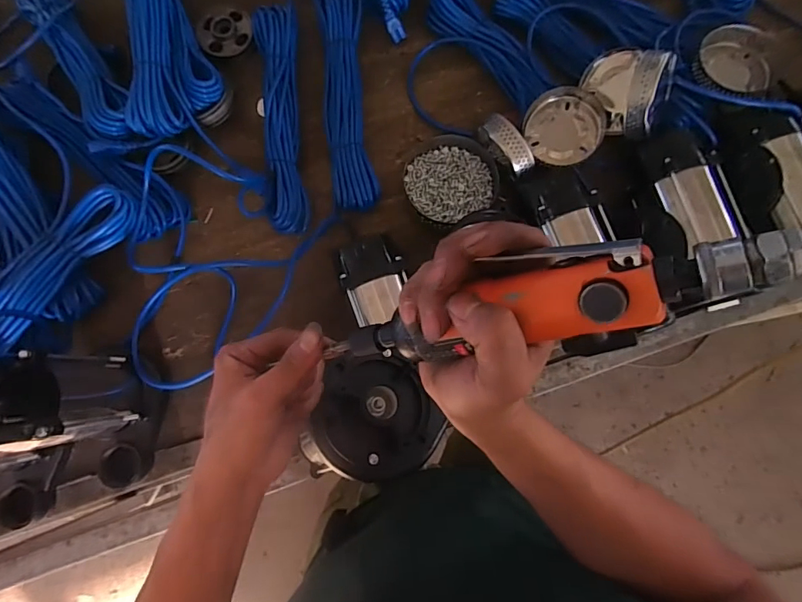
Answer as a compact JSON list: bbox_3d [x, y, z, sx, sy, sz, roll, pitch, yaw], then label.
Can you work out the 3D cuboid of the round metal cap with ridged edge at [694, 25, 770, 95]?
[{"bbox_3d":[0.445,-0.324,0.612,0.088,0.029,0.103,-6,81,0],"label":"round metal cap with ridged edge"}]

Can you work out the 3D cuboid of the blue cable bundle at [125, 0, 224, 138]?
[{"bbox_3d":[-0.334,-0.401,0.650,0.116,0.034,0.344,-3,80,-25],"label":"blue cable bundle"}]

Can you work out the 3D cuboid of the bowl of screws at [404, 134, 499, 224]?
[{"bbox_3d":[0.069,-0.178,0.661,0.129,0.040,0.128,0,81,1],"label":"bowl of screws"}]

